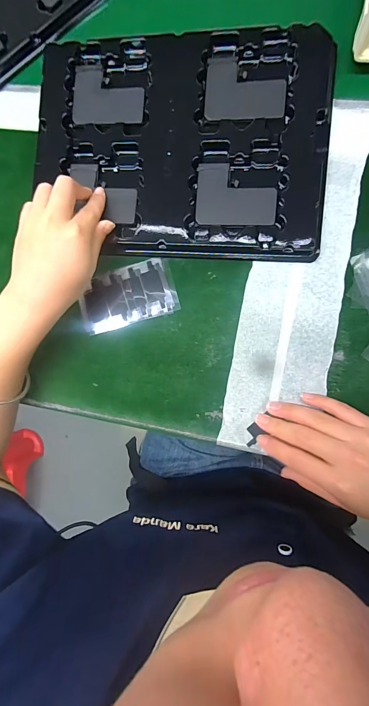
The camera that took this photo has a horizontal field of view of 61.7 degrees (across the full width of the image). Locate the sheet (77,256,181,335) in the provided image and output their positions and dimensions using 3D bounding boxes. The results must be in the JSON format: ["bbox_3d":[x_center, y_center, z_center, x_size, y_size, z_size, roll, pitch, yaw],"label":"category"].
[{"bbox_3d":[-0.060,-0.059,0.322,0.101,0.004,0.059,-15,88,9],"label":"sheet"}]

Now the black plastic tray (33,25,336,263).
[{"bbox_3d":[-0.010,-0.202,0.307,0.285,0.015,0.206,6,91,9],"label":"black plastic tray"}]

